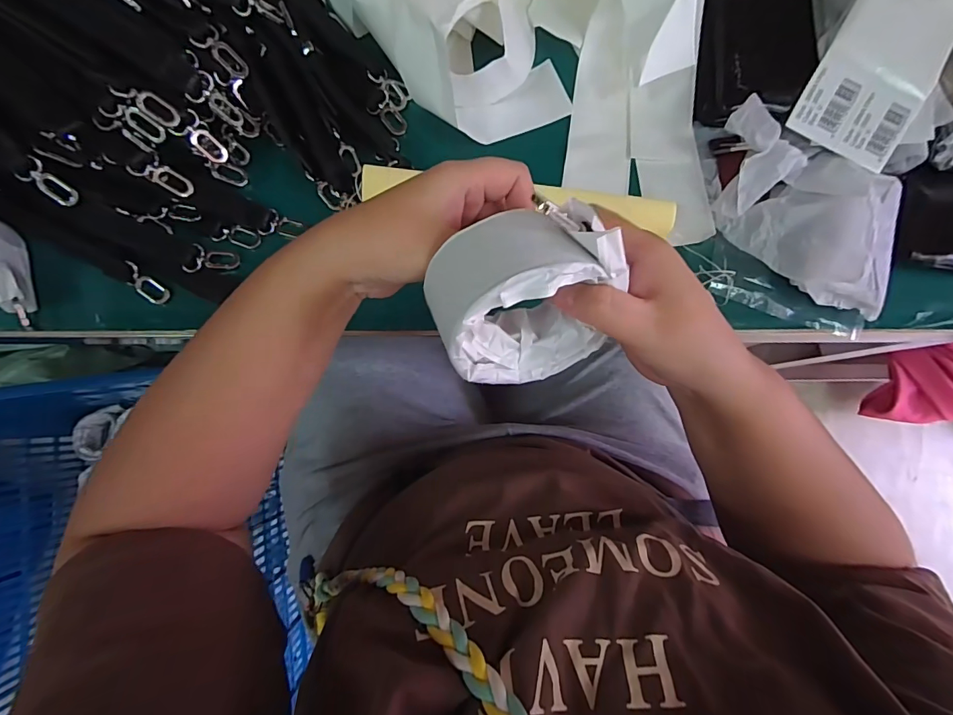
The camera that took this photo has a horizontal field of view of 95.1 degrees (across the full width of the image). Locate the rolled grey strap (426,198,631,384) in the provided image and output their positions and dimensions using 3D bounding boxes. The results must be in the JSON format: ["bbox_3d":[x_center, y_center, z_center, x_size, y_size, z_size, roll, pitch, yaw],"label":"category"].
[{"bbox_3d":[0.025,-0.032,0.232,0.098,0.101,0.052,-22,57,-4],"label":"rolled grey strap"}]

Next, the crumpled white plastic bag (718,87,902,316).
[{"bbox_3d":[0.286,-0.125,0.379,0.175,0.055,0.130,18,82,2],"label":"crumpled white plastic bag"}]

